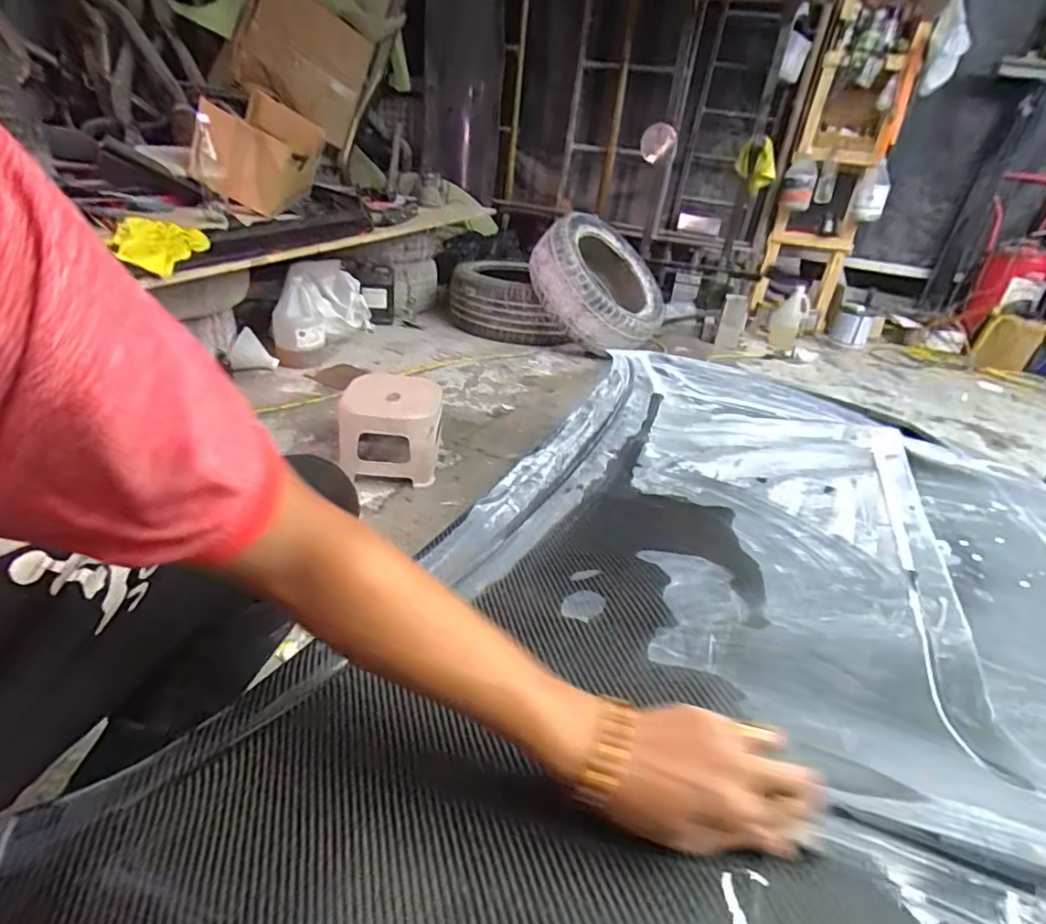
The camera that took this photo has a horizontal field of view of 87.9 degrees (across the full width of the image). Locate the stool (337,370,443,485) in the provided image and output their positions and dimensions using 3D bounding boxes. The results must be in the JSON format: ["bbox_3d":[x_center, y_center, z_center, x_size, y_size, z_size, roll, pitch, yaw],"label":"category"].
[{"bbox_3d":[-0.318,-0.080,1.333,0.217,0.182,0.293,1,31,-9],"label":"stool"}]

